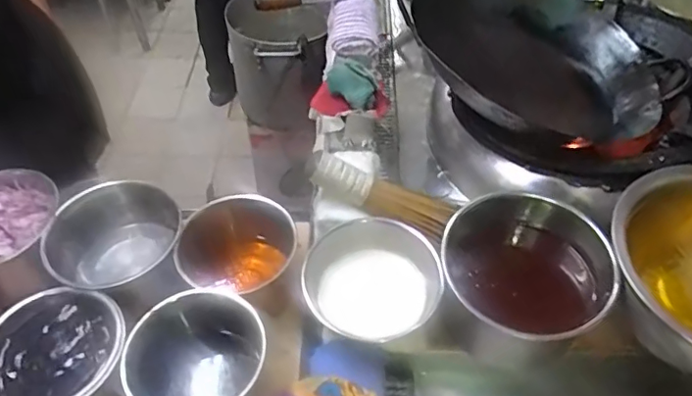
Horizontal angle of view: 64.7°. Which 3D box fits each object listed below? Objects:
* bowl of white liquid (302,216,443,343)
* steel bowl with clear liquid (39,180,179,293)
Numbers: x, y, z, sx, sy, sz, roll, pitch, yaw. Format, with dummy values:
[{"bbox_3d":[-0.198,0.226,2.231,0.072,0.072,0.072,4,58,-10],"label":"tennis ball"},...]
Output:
[{"bbox_3d":[0.028,0.118,0.719,0.167,0.102,0.153,3,50,3],"label":"bowl of white liquid"},{"bbox_3d":[-0.309,0.055,0.744,0.165,0.077,0.182,-18,52,-15],"label":"steel bowl with clear liquid"}]

